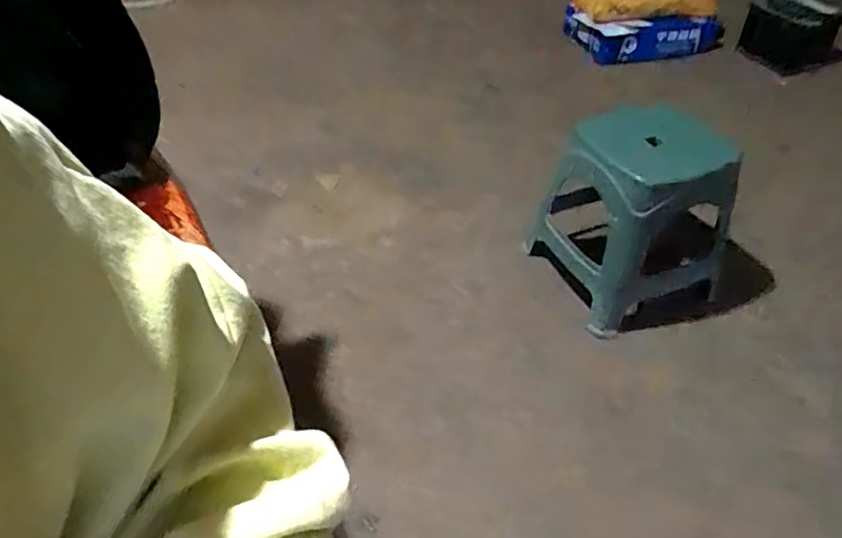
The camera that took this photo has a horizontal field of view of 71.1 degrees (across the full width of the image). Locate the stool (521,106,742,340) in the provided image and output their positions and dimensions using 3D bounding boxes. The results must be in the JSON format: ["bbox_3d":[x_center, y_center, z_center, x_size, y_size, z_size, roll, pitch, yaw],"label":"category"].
[{"bbox_3d":[0.420,-0.128,1.180,0.270,0.353,0.328,-13,45,-17],"label":"stool"}]

